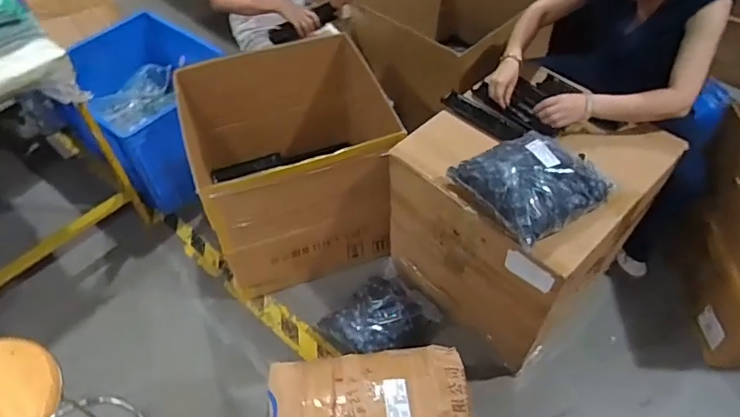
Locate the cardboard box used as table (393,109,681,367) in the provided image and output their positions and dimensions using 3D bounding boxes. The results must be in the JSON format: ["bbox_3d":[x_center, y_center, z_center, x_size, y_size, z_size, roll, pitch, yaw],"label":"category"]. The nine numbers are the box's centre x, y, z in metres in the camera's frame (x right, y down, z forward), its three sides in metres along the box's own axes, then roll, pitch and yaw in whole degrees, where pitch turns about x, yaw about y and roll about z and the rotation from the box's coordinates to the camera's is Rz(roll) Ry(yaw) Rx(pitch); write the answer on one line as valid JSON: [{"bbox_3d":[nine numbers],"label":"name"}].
[{"bbox_3d":[0.376,0.014,1.401,0.439,0.536,0.499,-38,59,-25],"label":"cardboard box used as table"}]

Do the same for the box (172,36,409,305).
[{"bbox_3d":[-0.250,-0.147,1.655,0.548,0.442,0.631,-16,52,-11],"label":"box"}]

